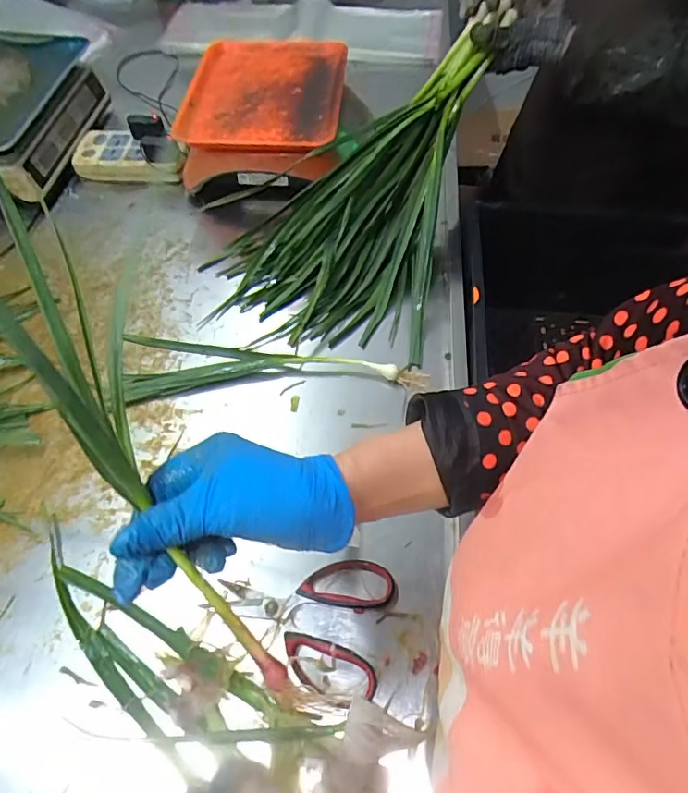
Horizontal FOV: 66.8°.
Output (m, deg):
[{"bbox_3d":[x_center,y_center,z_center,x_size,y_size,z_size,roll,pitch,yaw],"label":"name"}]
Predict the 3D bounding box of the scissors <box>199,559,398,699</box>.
[{"bbox_3d":[-0.041,0.206,0.492,0.168,0.006,0.116,9,57,5],"label":"scissors"}]

